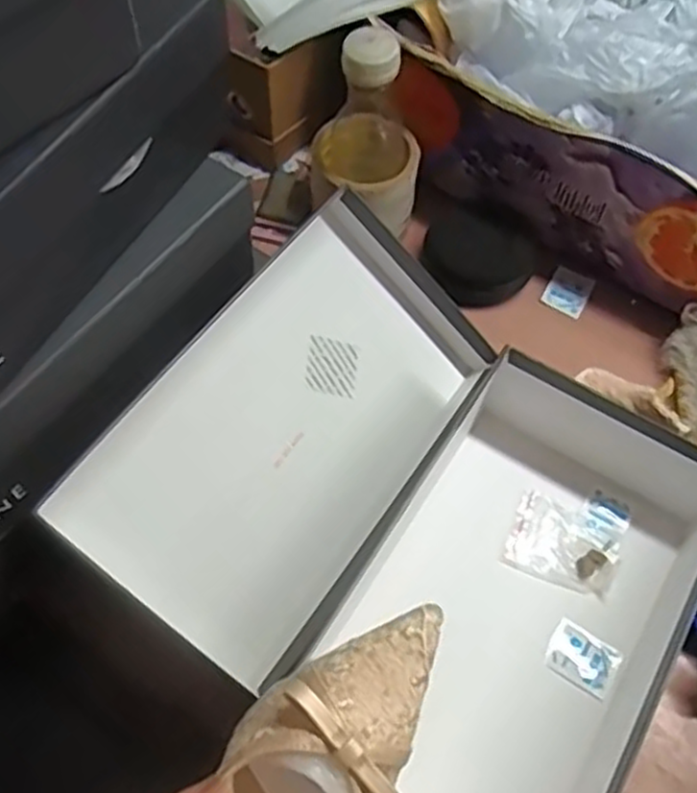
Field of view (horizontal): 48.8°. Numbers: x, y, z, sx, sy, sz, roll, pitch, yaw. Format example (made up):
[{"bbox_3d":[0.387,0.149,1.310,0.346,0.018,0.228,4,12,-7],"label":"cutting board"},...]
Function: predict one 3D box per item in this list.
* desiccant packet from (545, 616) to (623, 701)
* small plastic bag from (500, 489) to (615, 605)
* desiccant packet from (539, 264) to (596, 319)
[{"bbox_3d":[0.156,0.175,0.512,0.044,0.005,0.035,31,65,14],"label":"desiccant packet"},{"bbox_3d":[0.154,0.105,0.546,0.074,0.006,0.059,24,64,10],"label":"small plastic bag"},{"bbox_3d":[0.190,-0.091,0.661,0.036,0.005,0.046,28,65,12],"label":"desiccant packet"}]

